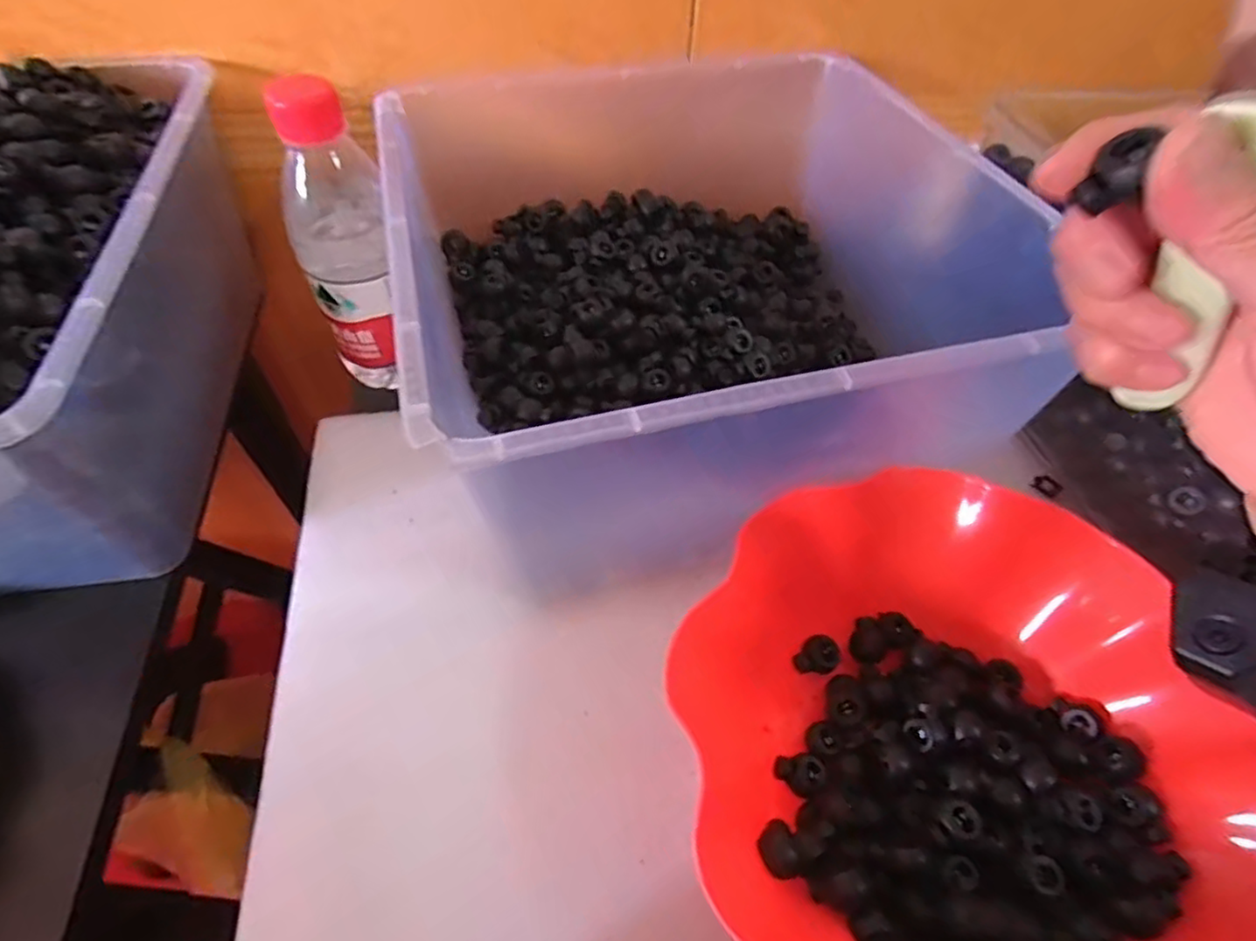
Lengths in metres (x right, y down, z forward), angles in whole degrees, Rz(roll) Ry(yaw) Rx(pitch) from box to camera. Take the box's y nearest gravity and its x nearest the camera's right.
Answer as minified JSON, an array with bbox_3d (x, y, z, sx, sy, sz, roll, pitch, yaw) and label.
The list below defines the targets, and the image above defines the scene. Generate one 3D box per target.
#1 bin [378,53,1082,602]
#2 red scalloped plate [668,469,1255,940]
[{"bbox_3d":[0.027,-0.104,0.355,0.277,0.127,0.289,-10,56,-10],"label":"bin"},{"bbox_3d":[0.132,0.112,0.270,0.226,0.067,0.220,4,55,0],"label":"red scalloped plate"}]

